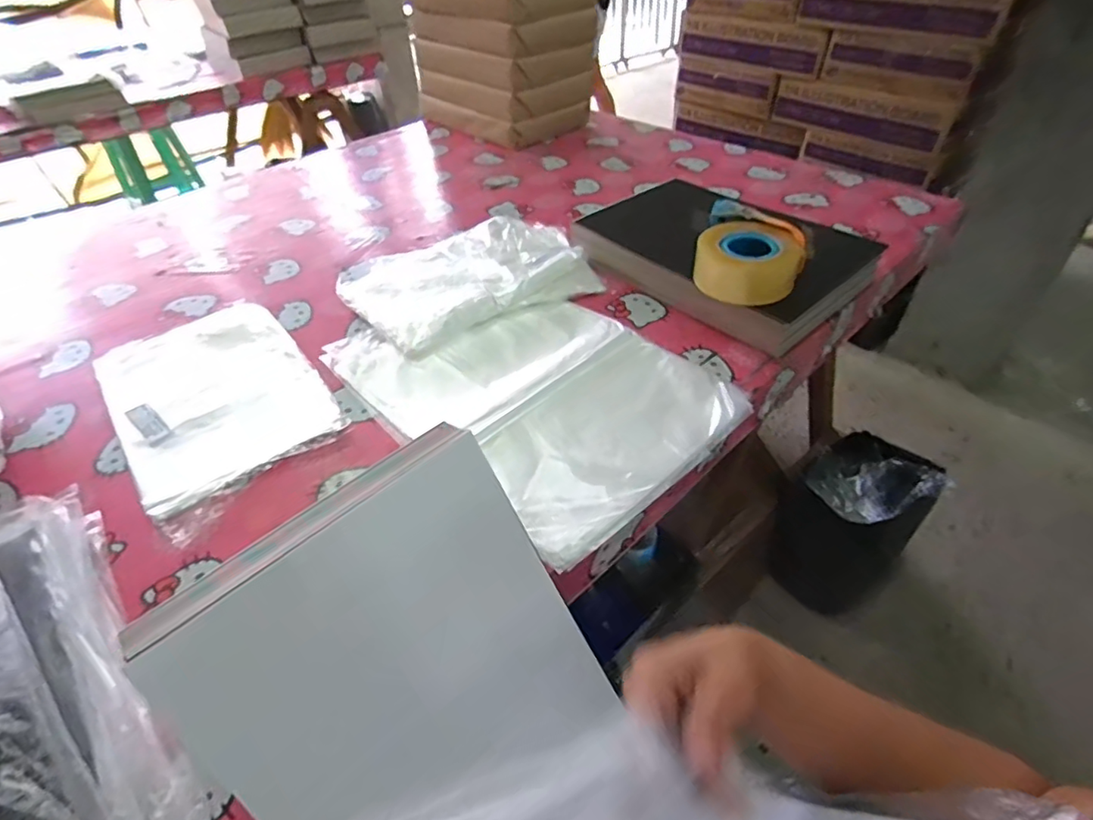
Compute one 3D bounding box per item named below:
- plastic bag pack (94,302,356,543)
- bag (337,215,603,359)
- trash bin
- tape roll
[{"bbox_3d":[-0.407,-0.020,0.692,0.221,0.020,0.354,-30,50,-26],"label":"plastic bag pack"},{"bbox_3d":[-0.116,-0.209,0.867,0.357,0.039,0.256,-23,47,-20],"label":"bag"},{"bbox_3d":[0.706,0.269,1.330,0.245,0.436,0.247,-2,43,2],"label":"trash bin"},{"bbox_3d":[0.268,-0.201,0.747,0.133,0.063,0.122,13,46,17],"label":"tape roll"}]

